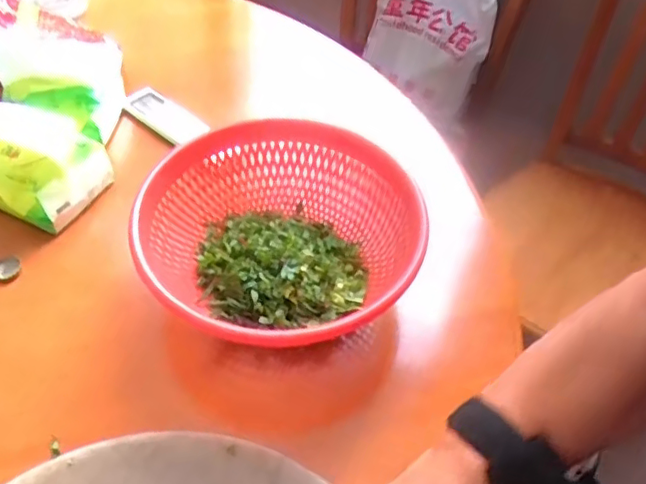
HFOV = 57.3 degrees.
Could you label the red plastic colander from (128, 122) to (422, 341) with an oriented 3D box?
[{"bbox_3d":[-0.035,-0.009,0.569,0.241,0.090,0.277,19,53,12],"label":"red plastic colander"}]

